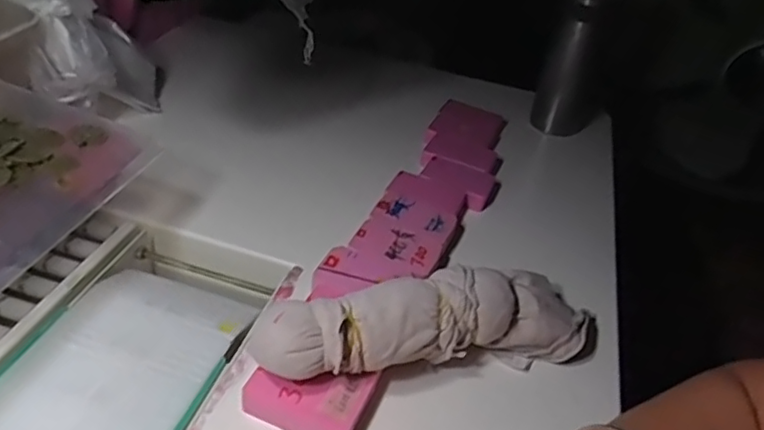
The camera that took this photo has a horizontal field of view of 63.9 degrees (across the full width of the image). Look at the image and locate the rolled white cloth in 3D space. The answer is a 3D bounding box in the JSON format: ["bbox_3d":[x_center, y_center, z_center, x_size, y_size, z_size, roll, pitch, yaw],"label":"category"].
[{"bbox_3d":[0.038,0.069,0.407,0.252,0.058,0.052,1,36,-27],"label":"rolled white cloth"}]

